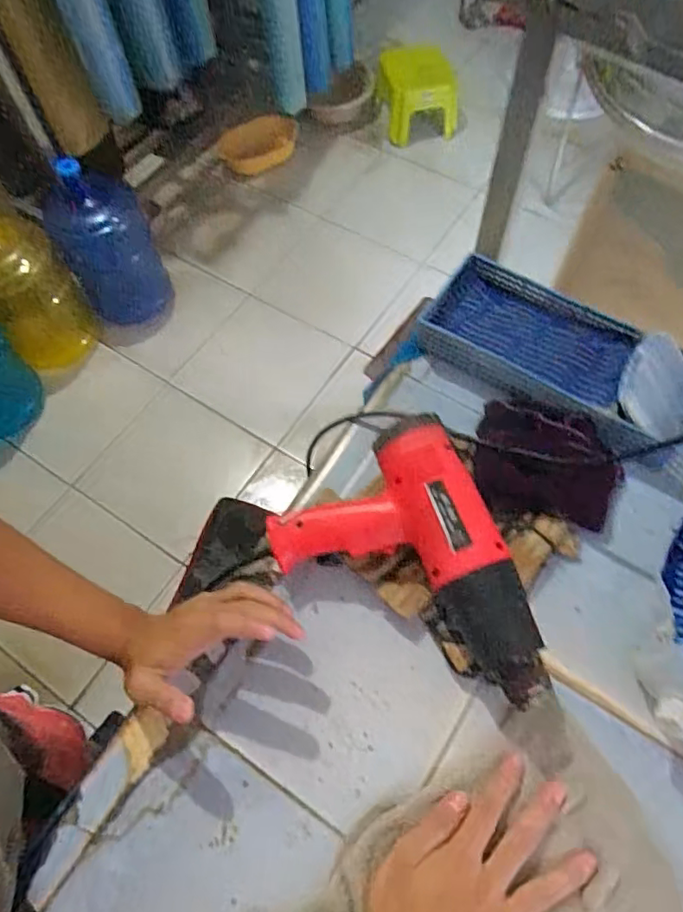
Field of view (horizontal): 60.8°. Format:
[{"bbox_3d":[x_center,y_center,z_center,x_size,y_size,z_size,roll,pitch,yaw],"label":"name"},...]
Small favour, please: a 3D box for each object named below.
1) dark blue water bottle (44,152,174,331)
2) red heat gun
[{"bbox_3d":[-0.680,-0.618,1.712,0.269,0.445,0.296,-28,65,-10],"label":"dark blue water bottle"},{"bbox_3d":[0.051,0.107,0.500,0.179,0.092,0.239,-22,64,-8],"label":"red heat gun"}]

